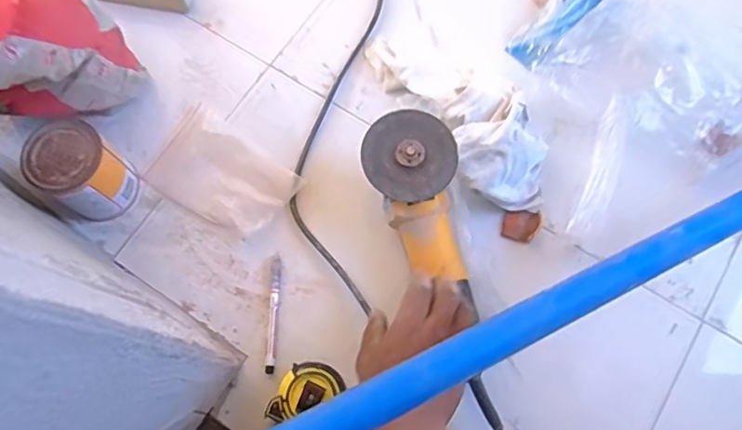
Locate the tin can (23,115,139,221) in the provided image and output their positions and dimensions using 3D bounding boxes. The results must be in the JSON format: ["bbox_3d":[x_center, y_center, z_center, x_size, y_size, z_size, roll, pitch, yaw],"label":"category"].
[{"bbox_3d":[-0.318,-0.045,0.632,0.086,0.096,0.079,0,72,0],"label":"tin can"}]

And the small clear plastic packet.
[{"bbox_3d":[-0.182,-0.049,0.677,0.168,0.015,0.111,36,75,10],"label":"small clear plastic packet"}]

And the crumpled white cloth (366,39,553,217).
[{"bbox_3d":[0.110,-0.129,0.675,0.123,0.067,0.291,-35,76,-11],"label":"crumpled white cloth"}]

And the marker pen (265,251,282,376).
[{"bbox_3d":[-0.109,0.109,0.631,0.011,0.008,0.130,1,72,0],"label":"marker pen"}]

